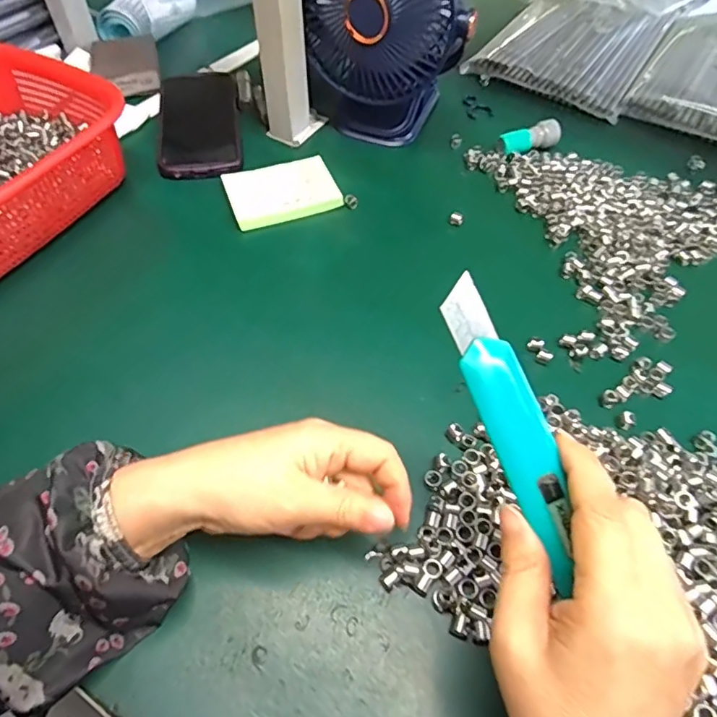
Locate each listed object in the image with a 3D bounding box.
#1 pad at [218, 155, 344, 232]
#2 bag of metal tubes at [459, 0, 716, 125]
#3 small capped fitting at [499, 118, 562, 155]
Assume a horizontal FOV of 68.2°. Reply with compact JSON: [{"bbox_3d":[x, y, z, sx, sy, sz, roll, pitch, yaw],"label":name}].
[{"bbox_3d":[-0.069,-0.151,0.480,0.096,0.016,0.062,-18,56,-14],"label":"pad"},{"bbox_3d":[0.288,-0.423,0.672,0.221,0.041,0.354,33,60,21],"label":"bag of metal tubes"},{"bbox_3d":[0.172,-0.220,0.527,0.060,0.020,0.022,-18,56,-14],"label":"small capped fitting"}]

